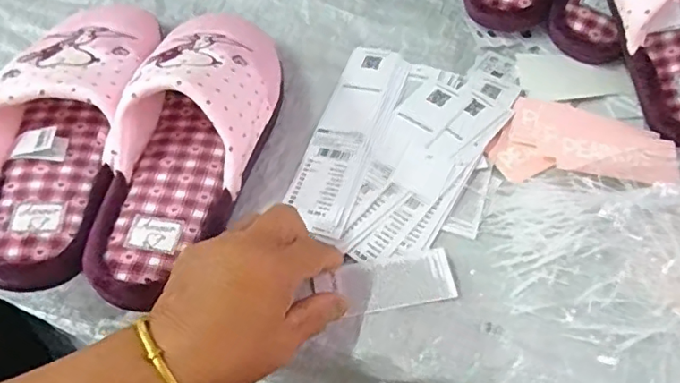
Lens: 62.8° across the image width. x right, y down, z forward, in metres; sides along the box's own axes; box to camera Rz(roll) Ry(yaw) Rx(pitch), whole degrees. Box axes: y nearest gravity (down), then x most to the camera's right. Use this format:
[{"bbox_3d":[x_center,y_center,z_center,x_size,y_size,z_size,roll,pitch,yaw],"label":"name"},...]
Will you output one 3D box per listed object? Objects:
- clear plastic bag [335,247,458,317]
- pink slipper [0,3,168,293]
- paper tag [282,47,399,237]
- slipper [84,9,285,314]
[{"bbox_3d":[0.039,0.063,0.389,0.079,0.004,0.037,-9,56,-5],"label":"clear plastic bag"},{"bbox_3d":[-0.210,-0.058,0.420,0.101,0.058,0.259,6,58,2],"label":"pink slipper"},{"bbox_3d":[0.004,-0.051,0.461,0.047,0.005,0.197,12,57,14],"label":"paper tag"},{"bbox_3d":[-0.122,-0.047,0.406,0.116,0.072,0.251,15,58,8],"label":"slipper"}]

